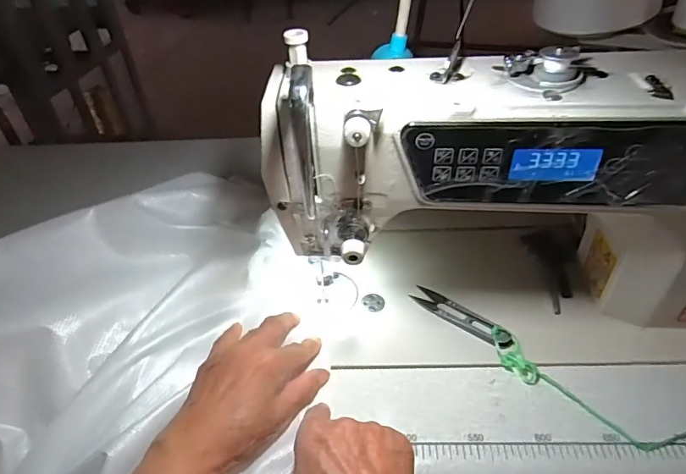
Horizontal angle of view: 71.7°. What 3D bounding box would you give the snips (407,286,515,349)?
[{"bbox_3d":[0.111,0.073,0.443,0.102,0.006,0.021,30,51,33],"label":"snips"}]

